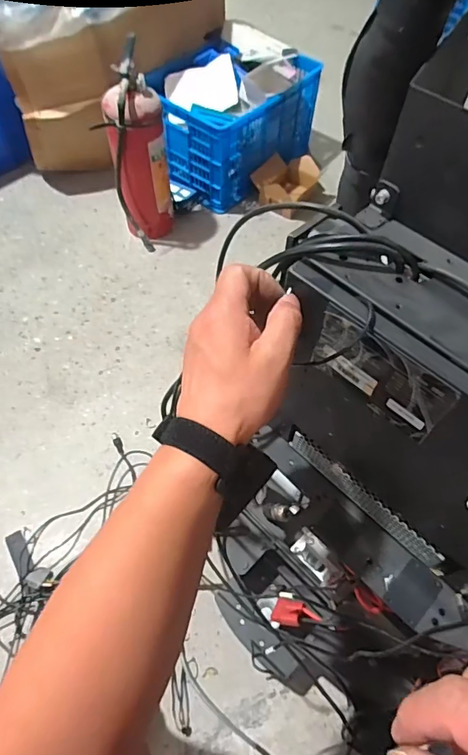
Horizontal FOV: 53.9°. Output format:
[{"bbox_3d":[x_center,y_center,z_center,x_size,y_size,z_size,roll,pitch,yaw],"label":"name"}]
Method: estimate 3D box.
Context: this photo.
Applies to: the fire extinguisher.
[{"bbox_3d":[-0.243,-0.549,1.176,0.132,0.424,0.133,37,64,19],"label":"fire extinguisher"}]

